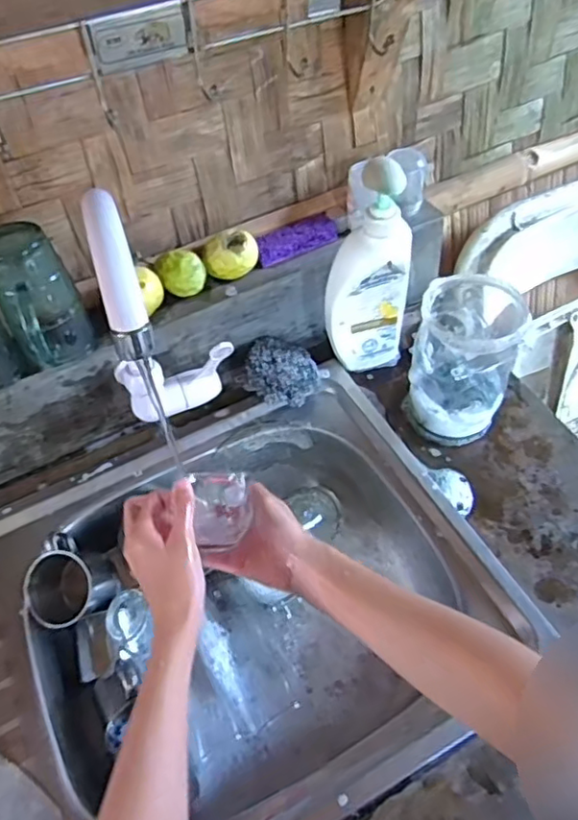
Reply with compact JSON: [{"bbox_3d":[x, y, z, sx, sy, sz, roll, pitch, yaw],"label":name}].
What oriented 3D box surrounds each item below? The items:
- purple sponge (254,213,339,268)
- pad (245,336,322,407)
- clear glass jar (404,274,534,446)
[{"bbox_3d":[0.010,-0.191,0.685,0.097,0.020,0.037,-26,56,-16],"label":"purple sponge"},{"bbox_3d":[-0.006,-0.040,0.696,0.080,0.044,0.087,10,54,9],"label":"pad"},{"bbox_3d":[0.181,-0.053,0.629,0.099,0.149,0.106,-1,53,1],"label":"clear glass jar"}]

